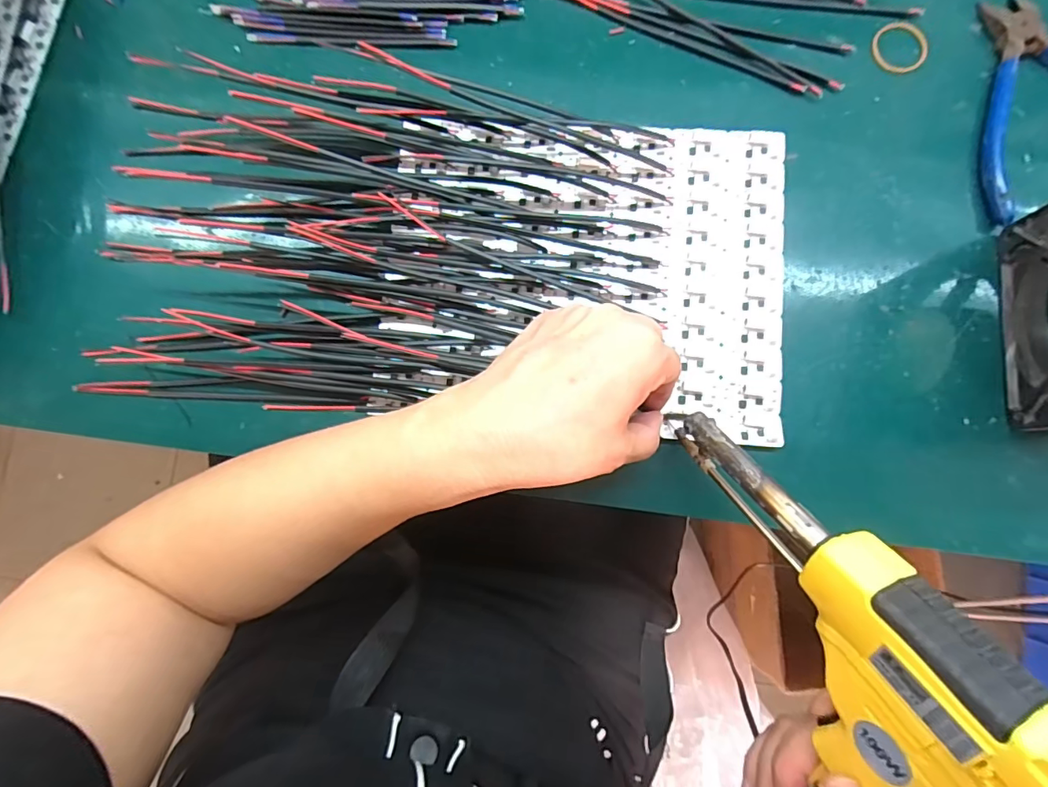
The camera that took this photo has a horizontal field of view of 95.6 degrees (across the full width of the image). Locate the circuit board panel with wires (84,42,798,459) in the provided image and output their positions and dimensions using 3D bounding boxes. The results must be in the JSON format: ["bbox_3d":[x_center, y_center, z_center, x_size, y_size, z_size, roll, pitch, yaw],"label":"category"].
[{"bbox_3d":[-0.053,-0.089,0.286,0.411,0.046,0.211,3,82,0],"label":"circuit board panel with wires"}]

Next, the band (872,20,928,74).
[{"bbox_3d":[0.236,-0.217,0.296,0.035,0.004,0.033,-33,82,-3],"label":"band"}]

